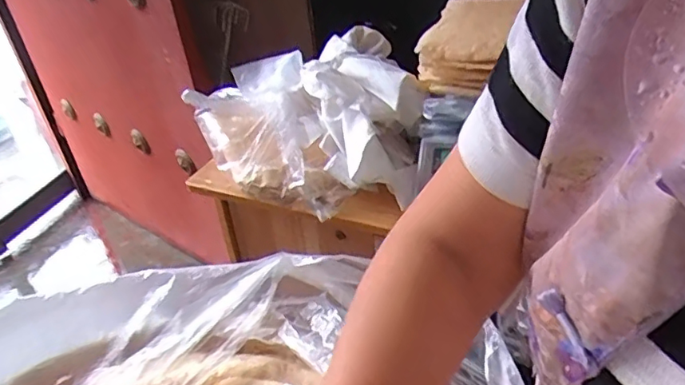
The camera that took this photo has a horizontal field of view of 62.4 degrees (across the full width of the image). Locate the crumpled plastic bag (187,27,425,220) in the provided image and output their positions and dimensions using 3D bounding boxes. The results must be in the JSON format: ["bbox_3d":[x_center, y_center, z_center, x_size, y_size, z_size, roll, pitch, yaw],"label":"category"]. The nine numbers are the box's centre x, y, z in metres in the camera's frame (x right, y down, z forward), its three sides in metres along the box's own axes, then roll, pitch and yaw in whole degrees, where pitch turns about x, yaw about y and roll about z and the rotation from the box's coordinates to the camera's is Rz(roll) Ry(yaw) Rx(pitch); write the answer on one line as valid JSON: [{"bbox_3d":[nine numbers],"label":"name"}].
[{"bbox_3d":[-0.048,-0.113,0.901,0.322,0.166,0.296,-16,35,-13],"label":"crumpled plastic bag"}]

